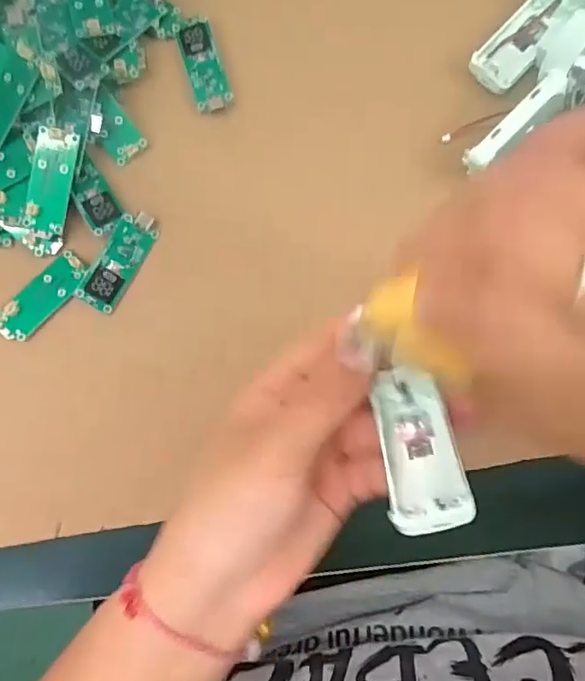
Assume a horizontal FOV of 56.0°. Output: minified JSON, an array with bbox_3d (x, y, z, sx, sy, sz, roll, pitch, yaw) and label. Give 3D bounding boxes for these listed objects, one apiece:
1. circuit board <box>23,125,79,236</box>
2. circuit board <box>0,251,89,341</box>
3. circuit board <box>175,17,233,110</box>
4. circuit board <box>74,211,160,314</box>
[{"bbox_3d":[-0.115,-0.076,0.261,0.018,0.004,0.047,13,97,-12],"label":"circuit board"},{"bbox_3d":[-0.122,-0.022,0.268,0.019,0.005,0.050,43,86,4],"label":"circuit board"},{"bbox_3d":[-0.045,-0.140,0.278,0.018,0.004,0.049,-16,85,-2],"label":"circuit board"},{"bbox_3d":[-0.085,-0.040,0.268,0.019,0.004,0.051,29,85,3],"label":"circuit board"}]

